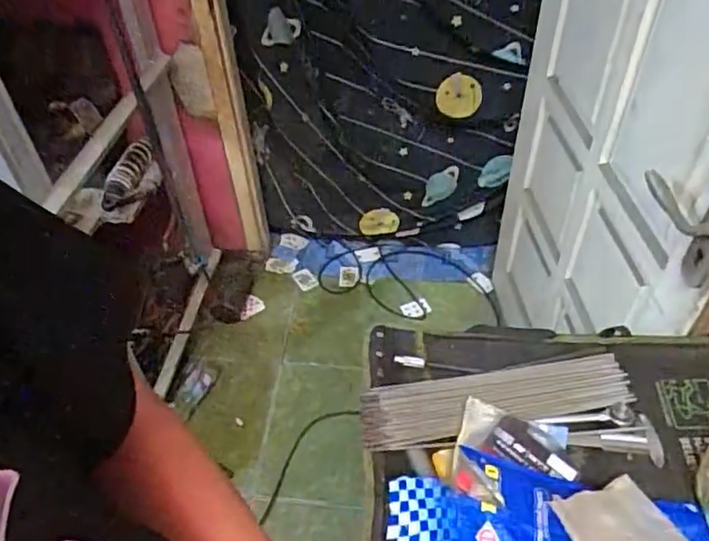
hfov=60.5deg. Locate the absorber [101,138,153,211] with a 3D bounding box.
[{"bbox_3d":[-0.559,-0.243,1.505,0.185,0.057,0.052,-52,52,13],"label":"absorber"}]

